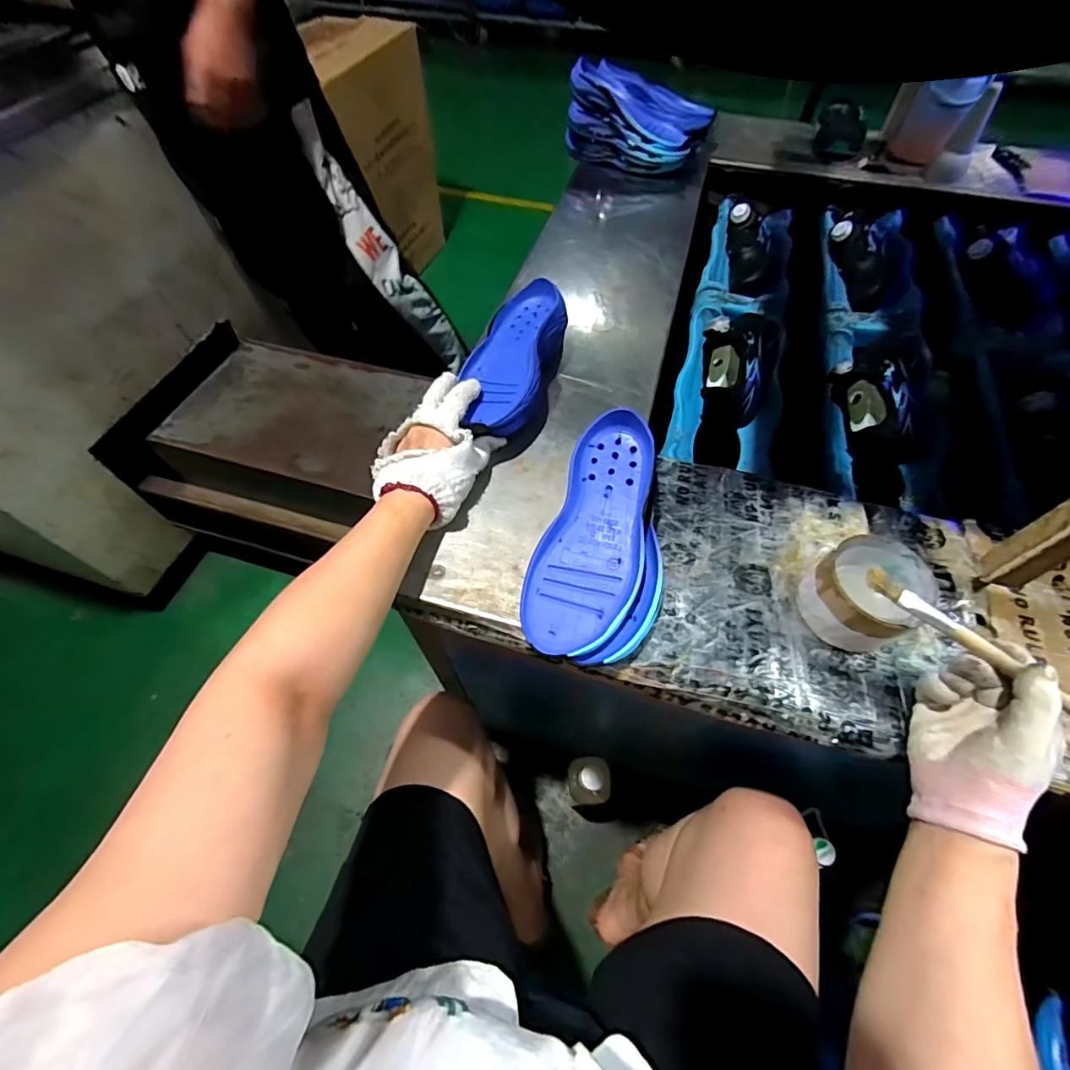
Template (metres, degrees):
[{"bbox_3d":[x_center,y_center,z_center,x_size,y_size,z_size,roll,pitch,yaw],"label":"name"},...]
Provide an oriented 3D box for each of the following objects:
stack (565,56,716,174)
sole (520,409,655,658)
[{"bbox_3d":[0.172,-0.681,0.812,0.234,0.119,0.117,12,59,6],"label":"stack"},{"bbox_3d":[0.053,-0.006,0.407,0.088,0.045,0.216,15,59,8],"label":"sole"}]

